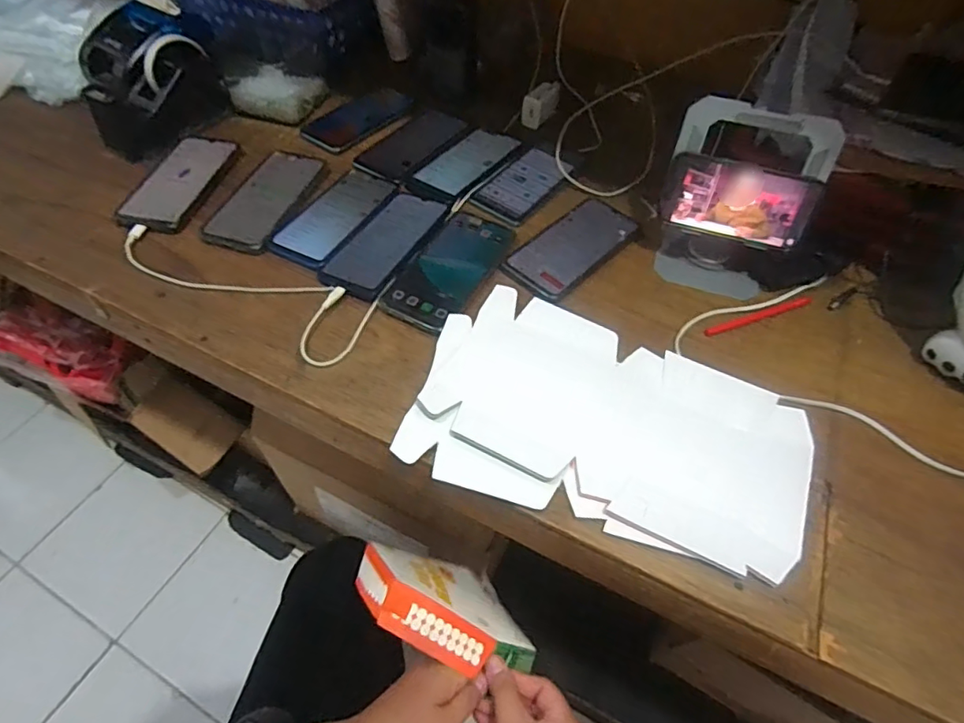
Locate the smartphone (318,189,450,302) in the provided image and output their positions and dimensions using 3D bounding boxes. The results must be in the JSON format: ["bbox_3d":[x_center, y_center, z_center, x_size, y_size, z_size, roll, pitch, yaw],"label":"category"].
[{"bbox_3d":[-0.105,-0.137,0.598,0.078,0.010,0.174,23,56,13],"label":"smartphone"}]

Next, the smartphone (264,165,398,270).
[{"bbox_3d":[-0.170,-0.177,0.626,0.080,0.004,0.166,25,56,14],"label":"smartphone"}]

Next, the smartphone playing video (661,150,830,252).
[{"bbox_3d":[0.267,-0.167,0.558,0.147,0.076,0.012,18,26,8],"label":"smartphone playing video"}]

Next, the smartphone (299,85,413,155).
[{"bbox_3d":[-0.179,-0.349,0.760,0.084,0.010,0.168,32,58,19],"label":"smartphone"}]

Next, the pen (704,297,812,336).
[{"bbox_3d":[0.297,-0.047,0.568,0.140,0.004,0.011,-17,57,-15],"label":"pen"}]

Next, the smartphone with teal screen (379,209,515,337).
[{"bbox_3d":[-0.033,-0.105,0.578,0.081,0.004,0.176,23,56,13],"label":"smartphone with teal screen"}]

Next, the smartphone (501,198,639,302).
[{"bbox_3d":[0.104,-0.133,0.611,0.078,0.004,0.174,37,60,21],"label":"smartphone"}]

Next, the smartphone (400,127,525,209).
[{"bbox_3d":[-0.021,-0.255,0.687,0.081,0.013,0.159,34,59,20],"label":"smartphone"}]

